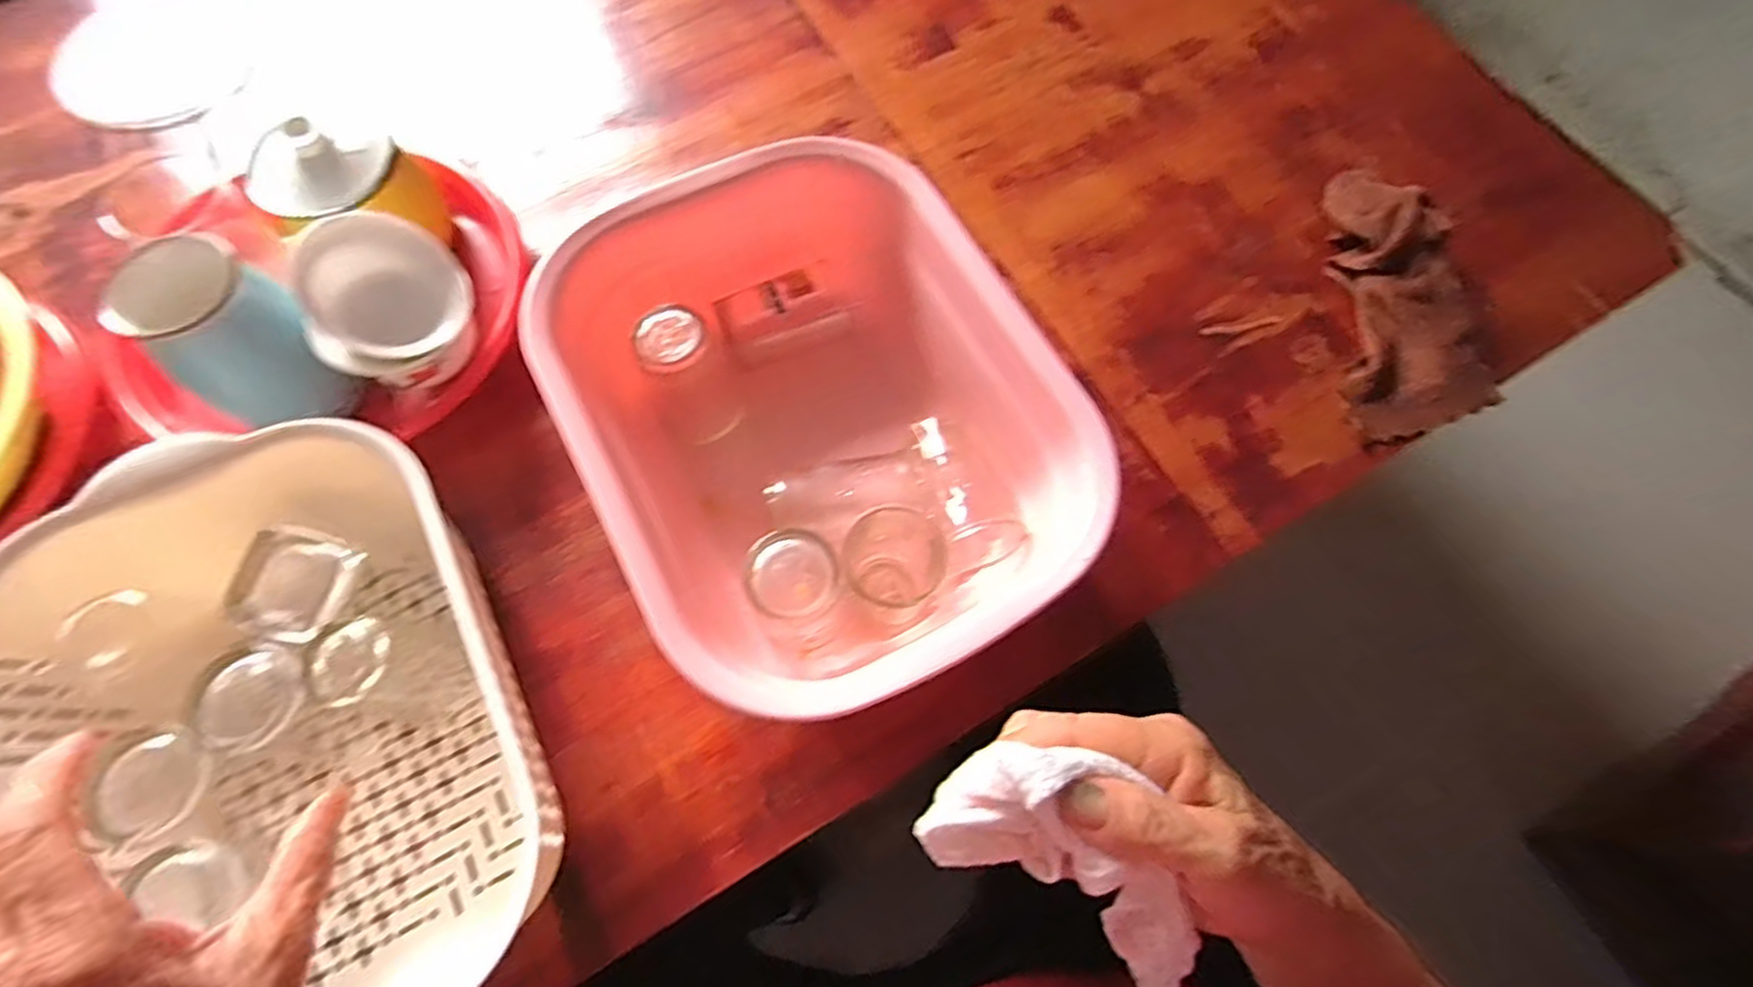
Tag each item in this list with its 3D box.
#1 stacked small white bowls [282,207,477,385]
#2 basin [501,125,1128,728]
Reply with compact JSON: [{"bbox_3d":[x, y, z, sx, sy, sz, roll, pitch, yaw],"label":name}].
[{"bbox_3d":[-0.289,-0.113,0.449,0.095,0.062,0.095,-13,106,-23],"label":"stacked small white bowls"},{"bbox_3d":[-0.038,-0.038,0.435,0.232,0.116,0.300,-28,72,-12],"label":"basin"}]

